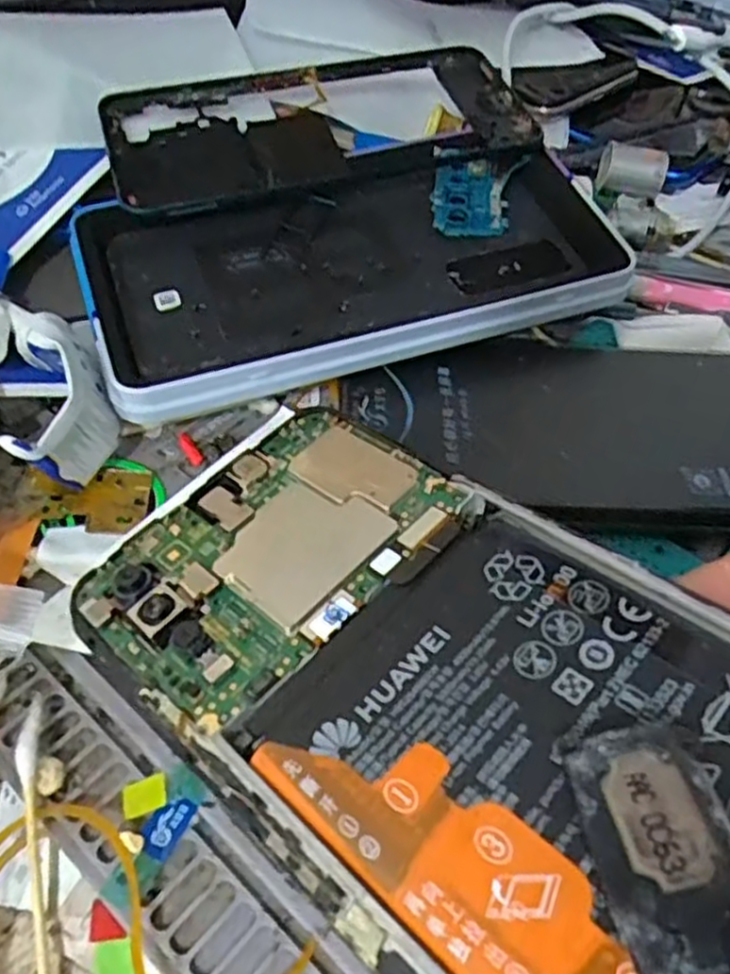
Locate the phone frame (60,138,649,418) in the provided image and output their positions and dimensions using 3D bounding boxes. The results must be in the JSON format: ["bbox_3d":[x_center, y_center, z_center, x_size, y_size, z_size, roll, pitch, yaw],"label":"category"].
[{"bbox_3d":[-0.003,-0.078,0.264,0.183,0.012,0.094,-11,60,-9],"label":"phone frame"}]

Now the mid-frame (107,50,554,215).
[{"bbox_3d":[-0.020,-0.150,0.302,0.162,0.010,0.086,-16,61,-12],"label":"mid-frame"}]

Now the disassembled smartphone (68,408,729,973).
[{"bbox_3d":[0.019,0.035,0.113,0.069,0.011,0.157,-36,47,-27],"label":"disassembled smartphone"}]

